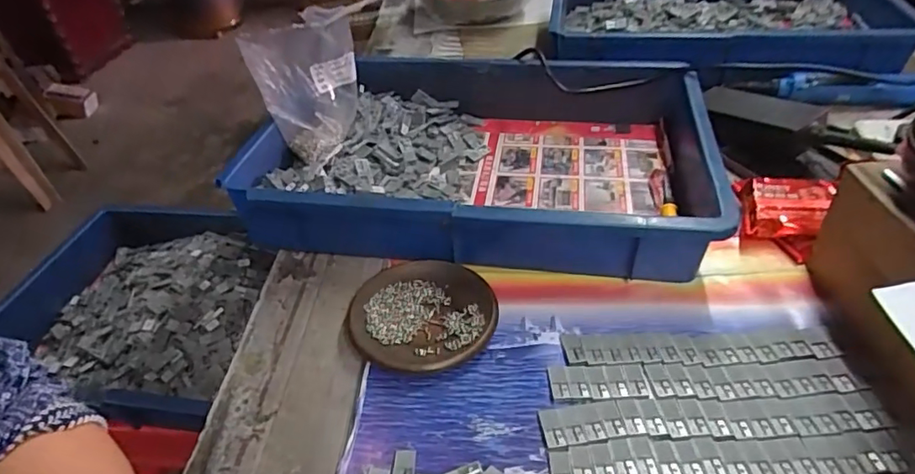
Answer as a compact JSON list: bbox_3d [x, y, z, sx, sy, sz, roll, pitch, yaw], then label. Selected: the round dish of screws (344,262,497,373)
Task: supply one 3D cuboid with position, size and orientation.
[{"bbox_3d":[-0.027,0.063,0.446,0.112,0.016,0.105,-3,41,2],"label":"round dish of screws"}]

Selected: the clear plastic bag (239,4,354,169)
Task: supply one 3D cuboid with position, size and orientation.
[{"bbox_3d":[-0.144,-0.154,0.568,0.106,0.133,0.060,-25,28,-11],"label":"clear plastic bag"}]

